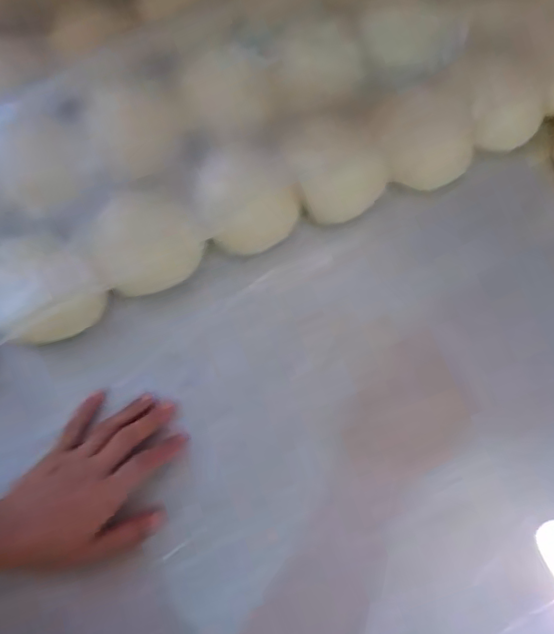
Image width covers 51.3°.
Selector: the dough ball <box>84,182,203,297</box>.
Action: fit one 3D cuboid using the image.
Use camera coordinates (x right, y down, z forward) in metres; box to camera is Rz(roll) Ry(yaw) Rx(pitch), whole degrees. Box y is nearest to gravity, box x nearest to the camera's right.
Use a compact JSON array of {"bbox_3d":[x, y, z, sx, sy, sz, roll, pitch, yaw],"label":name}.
[{"bbox_3d":[-0.108,-0.062,0.492,0.089,0.055,0.066,-25,78,-4],"label":"dough ball"}]

